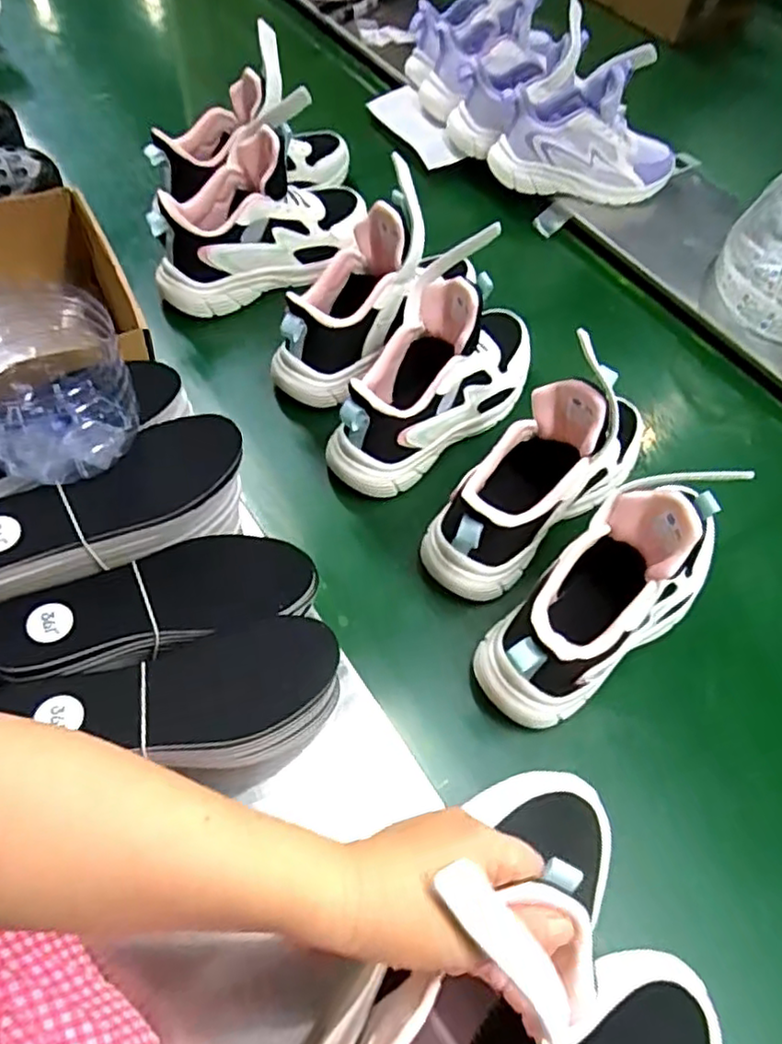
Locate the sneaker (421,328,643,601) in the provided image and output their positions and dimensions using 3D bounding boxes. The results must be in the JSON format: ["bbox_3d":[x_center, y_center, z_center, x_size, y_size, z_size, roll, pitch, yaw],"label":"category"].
[{"bbox_3d":[0.131,-0.042,0.545,0.234,0.139,0.087,-35,65,-21],"label":"sneaker"}]

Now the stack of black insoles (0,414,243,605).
[{"bbox_3d":[-0.204,-0.008,0.464,0.218,0.048,0.078,-27,62,-17],"label":"stack of black insoles"}]

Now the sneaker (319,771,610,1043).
[{"bbox_3d":[0.039,0.227,0.322,0.079,0.119,0.253,33,63,18],"label":"sneaker"}]

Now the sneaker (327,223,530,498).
[{"bbox_3d":[0.054,-0.155,0.620,0.107,0.147,0.283,30,62,17],"label":"sneaker"}]

